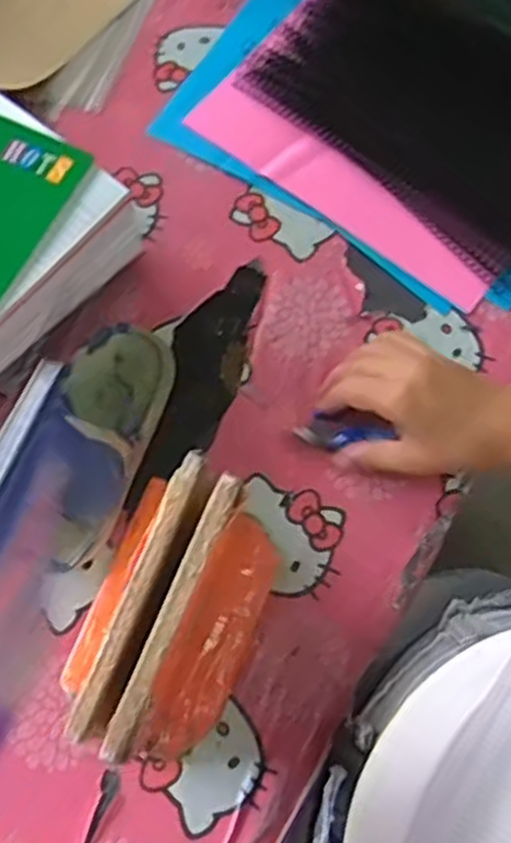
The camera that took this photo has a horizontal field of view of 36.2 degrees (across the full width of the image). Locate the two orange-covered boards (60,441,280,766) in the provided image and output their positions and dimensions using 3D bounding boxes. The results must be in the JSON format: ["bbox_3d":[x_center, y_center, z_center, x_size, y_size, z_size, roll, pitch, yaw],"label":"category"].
[{"bbox_3d":[-0.053,0.112,0.455,0.103,0.110,0.164,22,72,7],"label":"two orange-covered boards"}]

